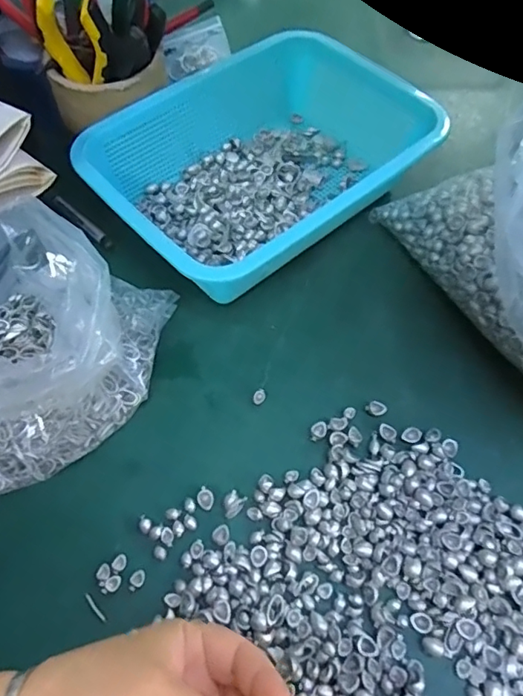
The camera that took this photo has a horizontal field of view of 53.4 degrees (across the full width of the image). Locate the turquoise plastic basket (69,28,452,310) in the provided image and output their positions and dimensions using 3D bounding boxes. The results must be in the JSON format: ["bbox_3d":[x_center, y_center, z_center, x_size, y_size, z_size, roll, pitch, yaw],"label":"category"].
[{"bbox_3d":[0.013,-0.159,0.444,0.284,0.079,0.192,-38,66,-20],"label":"turquoise plastic basket"}]

